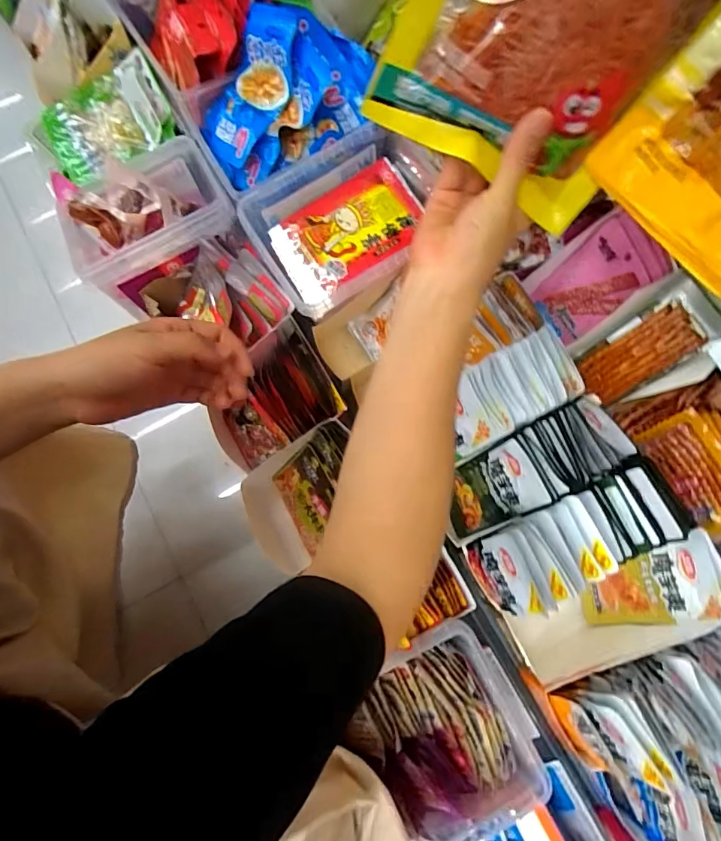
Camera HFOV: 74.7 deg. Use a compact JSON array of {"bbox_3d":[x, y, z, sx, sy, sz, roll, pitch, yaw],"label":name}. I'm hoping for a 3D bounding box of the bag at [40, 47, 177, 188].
[{"bbox_3d":[-0.338,-0.393,0.632,0.172,0.050,0.146,-31,77,-5],"label":"bag"}]

